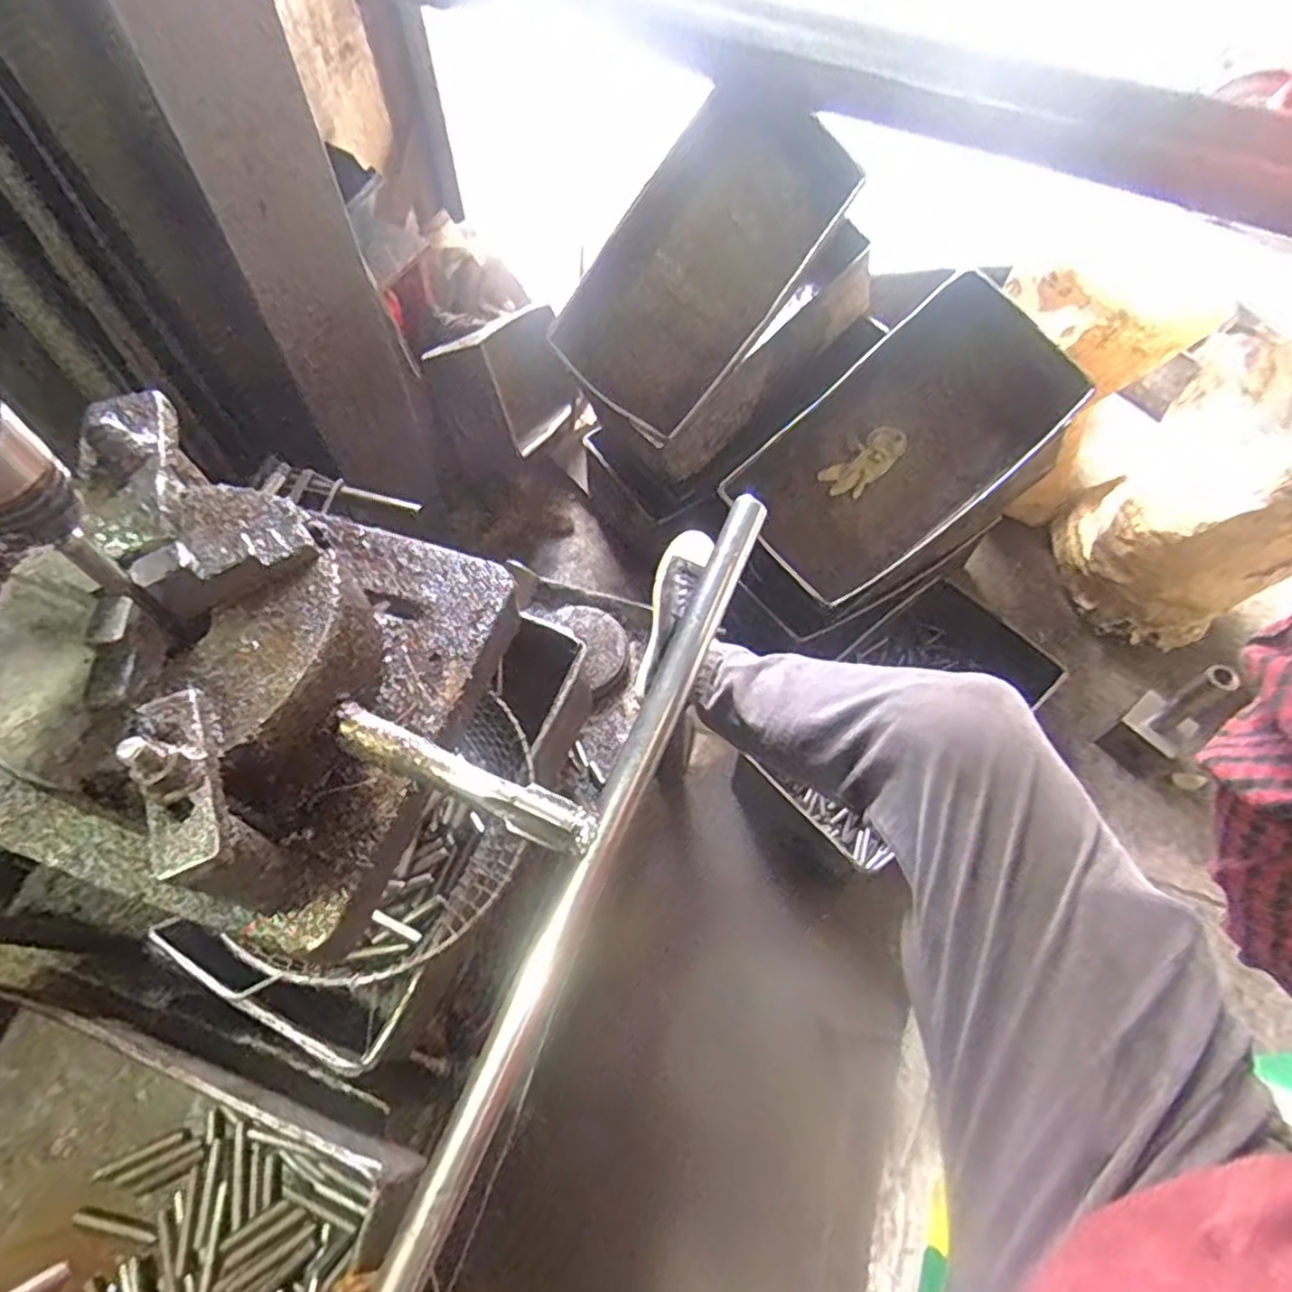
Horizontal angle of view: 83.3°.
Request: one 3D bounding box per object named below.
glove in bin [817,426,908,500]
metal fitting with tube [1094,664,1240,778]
[{"bbox_3d":[0.442,-0.365,1.461,0.175,0.020,0.084,-36,106,14],"label":"glove in bin"},{"bbox_3d":[0.957,0.138,1.334,0.101,0.309,0.115,-26,63,-15],"label":"metal fitting with tube"}]

